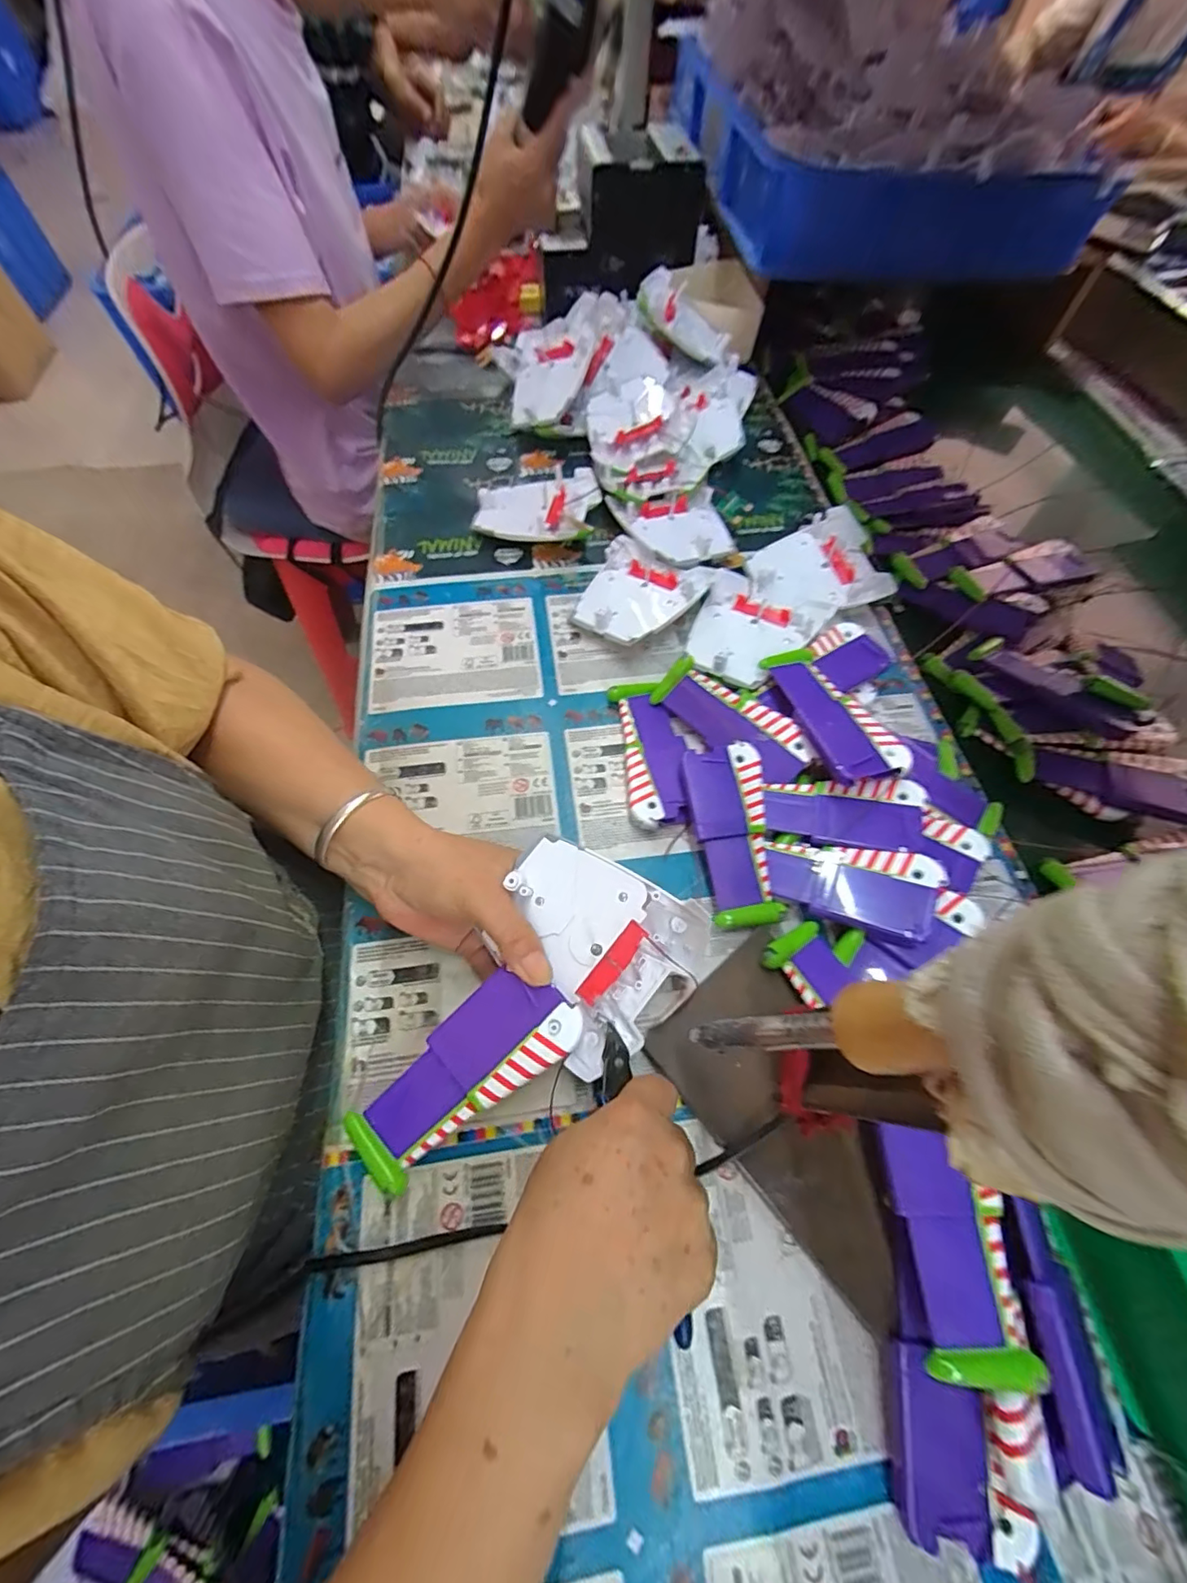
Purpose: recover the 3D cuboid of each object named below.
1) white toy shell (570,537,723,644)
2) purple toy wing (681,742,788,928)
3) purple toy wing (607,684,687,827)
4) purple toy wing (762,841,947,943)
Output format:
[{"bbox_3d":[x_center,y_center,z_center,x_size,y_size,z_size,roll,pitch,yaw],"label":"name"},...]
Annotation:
[{"bbox_3d":[0.036,-0.165,0.457,0.095,0.030,0.100,30,66,15],"label":"white toy shell"},{"bbox_3d":[0.092,0.026,0.350,0.048,0.021,0.115,-7,62,-4],"label":"purple toy wing"},{"bbox_3d":[0.043,-0.030,0.392,0.044,0.015,0.118,-7,62,-4],"label":"purple toy wing"},{"bbox_3d":[0.158,0.058,0.334,0.097,0.017,0.049,11,64,27],"label":"purple toy wing"}]

